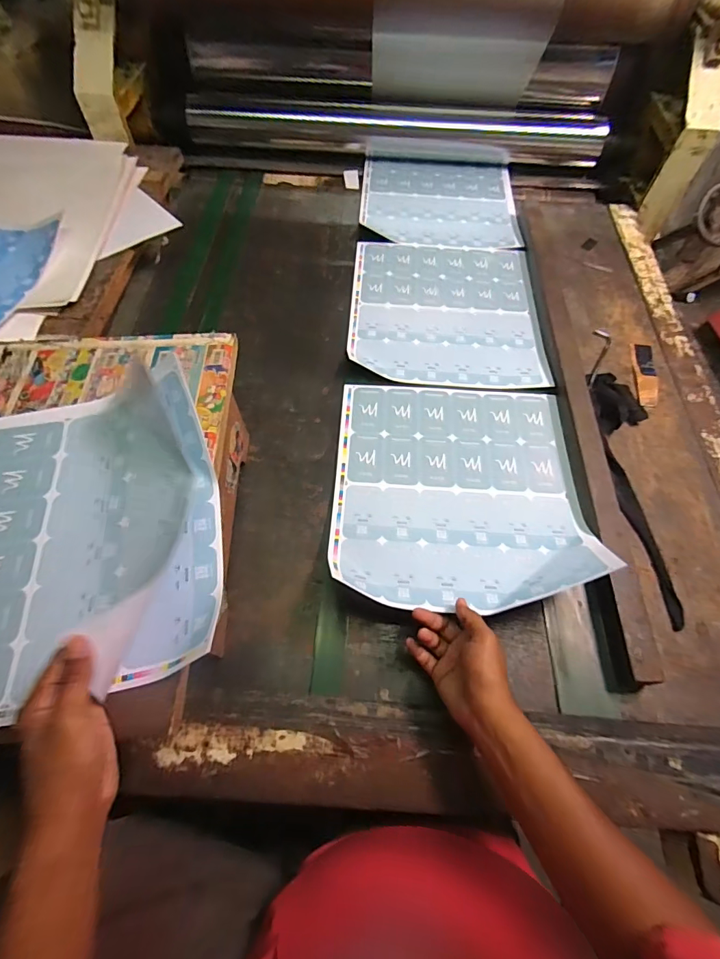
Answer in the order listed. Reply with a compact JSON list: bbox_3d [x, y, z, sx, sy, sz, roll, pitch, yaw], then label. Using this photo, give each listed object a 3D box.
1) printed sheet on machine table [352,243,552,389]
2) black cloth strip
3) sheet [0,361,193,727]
[{"bbox_3d":[0.163,-0.335,0.862,0.350,0.016,0.386,3,61,0],"label":"printed sheet on machine table"},{"bbox_3d":[0.413,-0.005,0.672,0.094,0.029,0.426,9,61,3],"label":"black cloth strip"},{"bbox_3d":[-0.364,0.056,0.458,0.363,0.081,0.348,-9,62,-7],"label":"sheet"}]

